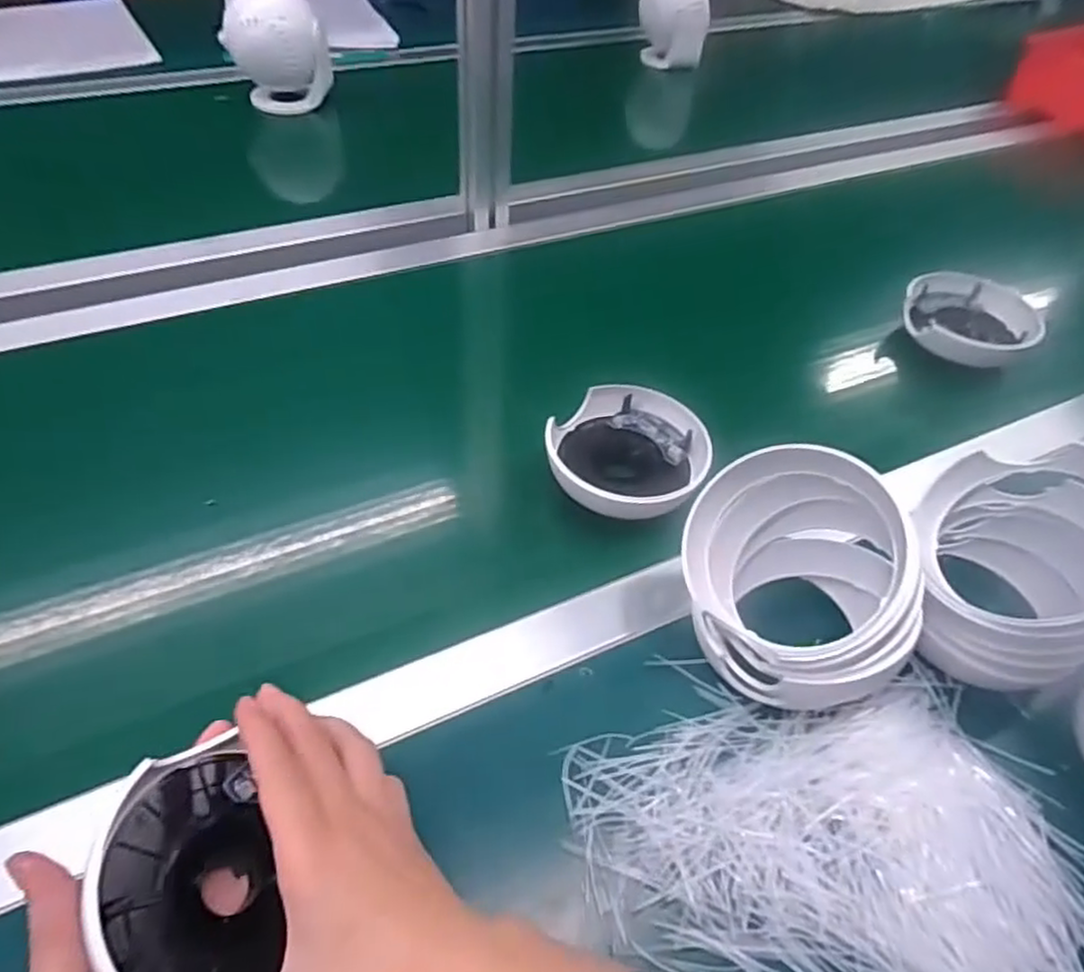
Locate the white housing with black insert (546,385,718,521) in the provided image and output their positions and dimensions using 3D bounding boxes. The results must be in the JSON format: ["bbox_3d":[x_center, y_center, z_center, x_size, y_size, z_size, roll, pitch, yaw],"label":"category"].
[{"bbox_3d":[0.063,-0.021,0.540,0.119,0.042,0.111,2,50,-2],"label":"white housing with black insert"}]

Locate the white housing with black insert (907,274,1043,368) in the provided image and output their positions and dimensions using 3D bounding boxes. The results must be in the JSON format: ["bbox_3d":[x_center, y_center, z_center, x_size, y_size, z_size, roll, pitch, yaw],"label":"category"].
[{"bbox_3d":[0.413,-0.160,0.688,0.118,0.037,0.102,38,57,25],"label":"white housing with black insert"}]

